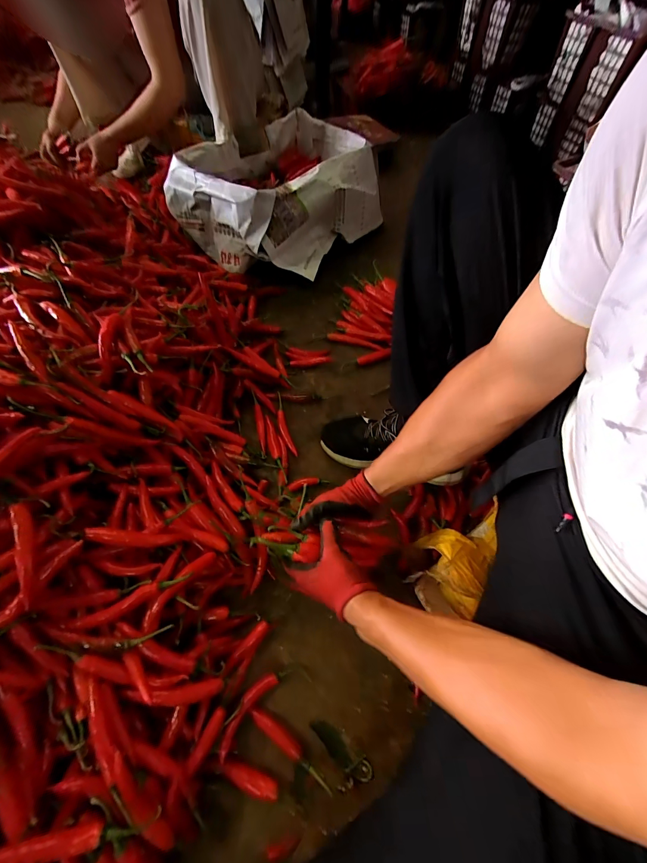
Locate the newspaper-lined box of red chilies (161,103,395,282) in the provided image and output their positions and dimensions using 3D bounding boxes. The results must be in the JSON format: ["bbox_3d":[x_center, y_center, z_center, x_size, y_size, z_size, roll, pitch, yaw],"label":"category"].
[{"bbox_3d":[-0.111,-0.671,0.938,0.446,0.182,0.533,29,64,14],"label":"newspaper-lined box of red chilies"}]

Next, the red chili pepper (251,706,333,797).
[{"bbox_3d":[-0.043,0.429,0.453,0.139,0.013,0.021,32,65,15],"label":"red chili pepper"}]

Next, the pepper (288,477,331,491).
[{"bbox_3d":[-0.030,0.098,0.640,0.077,0.016,0.021,-14,62,-9],"label":"pepper"}]

